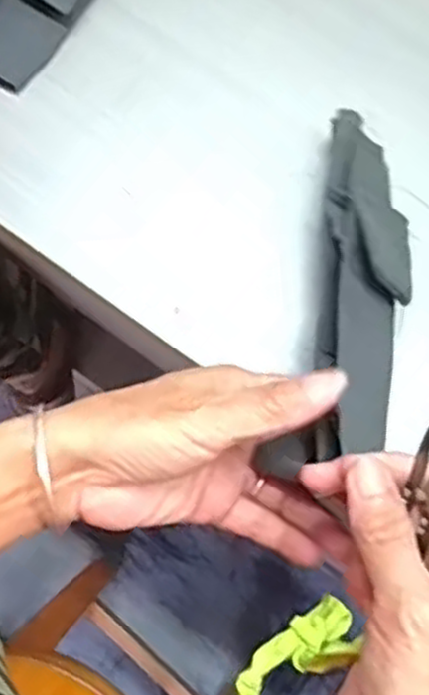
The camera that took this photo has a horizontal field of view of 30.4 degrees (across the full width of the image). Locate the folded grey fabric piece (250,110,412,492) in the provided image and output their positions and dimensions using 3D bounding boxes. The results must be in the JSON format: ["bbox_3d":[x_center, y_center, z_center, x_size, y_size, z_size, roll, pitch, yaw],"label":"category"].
[{"bbox_3d":[0.067,-0.029,0.379,0.052,0.034,0.182,9,74,1],"label":"folded grey fabric piece"}]

